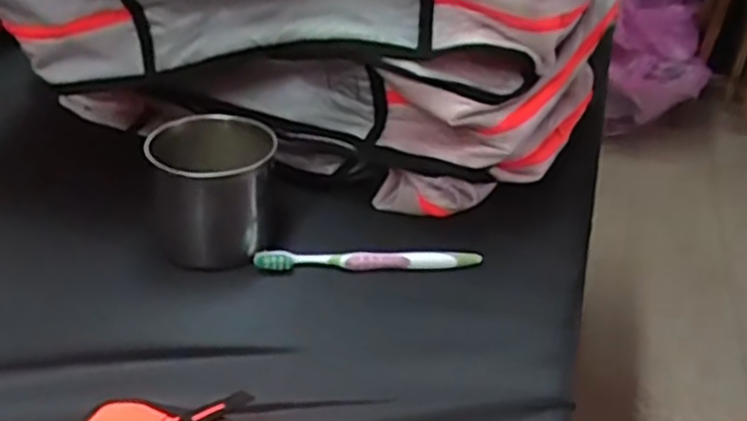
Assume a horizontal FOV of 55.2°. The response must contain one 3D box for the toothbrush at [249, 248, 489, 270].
[{"bbox_3d":[-0.003,0.040,0.593,0.186,0.014,0.012,0,33,-6],"label":"toothbrush"}]

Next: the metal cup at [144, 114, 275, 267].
[{"bbox_3d":[-0.134,-0.020,0.599,0.098,0.093,0.099,3,33,-2],"label":"metal cup"}]

